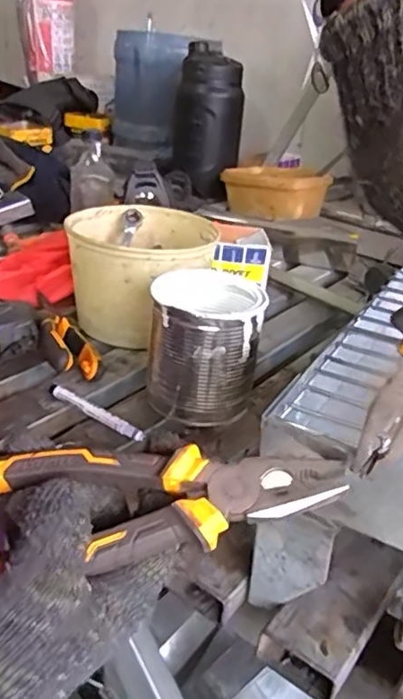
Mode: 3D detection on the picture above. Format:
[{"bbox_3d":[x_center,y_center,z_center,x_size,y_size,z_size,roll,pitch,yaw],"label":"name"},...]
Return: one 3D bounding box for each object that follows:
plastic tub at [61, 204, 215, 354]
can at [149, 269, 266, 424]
[{"bbox_3d":[-0.071,-0.086,0.679,0.156,0.110,0.158,7,27,2],"label":"plastic tub"},{"bbox_3d":[0.004,-0.005,0.547,0.097,0.117,0.095,8,27,3],"label":"can"}]

